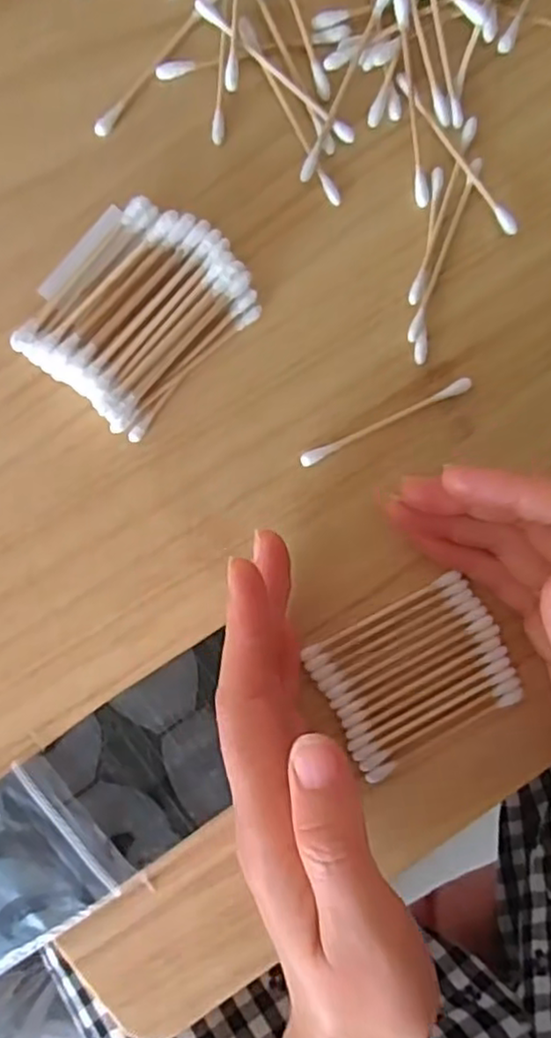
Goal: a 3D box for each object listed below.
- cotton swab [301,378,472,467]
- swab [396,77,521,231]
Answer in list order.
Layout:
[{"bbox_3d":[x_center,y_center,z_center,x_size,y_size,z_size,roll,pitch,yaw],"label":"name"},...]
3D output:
[{"bbox_3d":[0.042,-0.037,0.265,0.071,0.004,0.005,-26,97,-2],"label":"cotton swab"},{"bbox_3d":[0.068,-0.135,0.257,0.006,0.005,0.070,-39,97,-1],"label":"swab"}]

